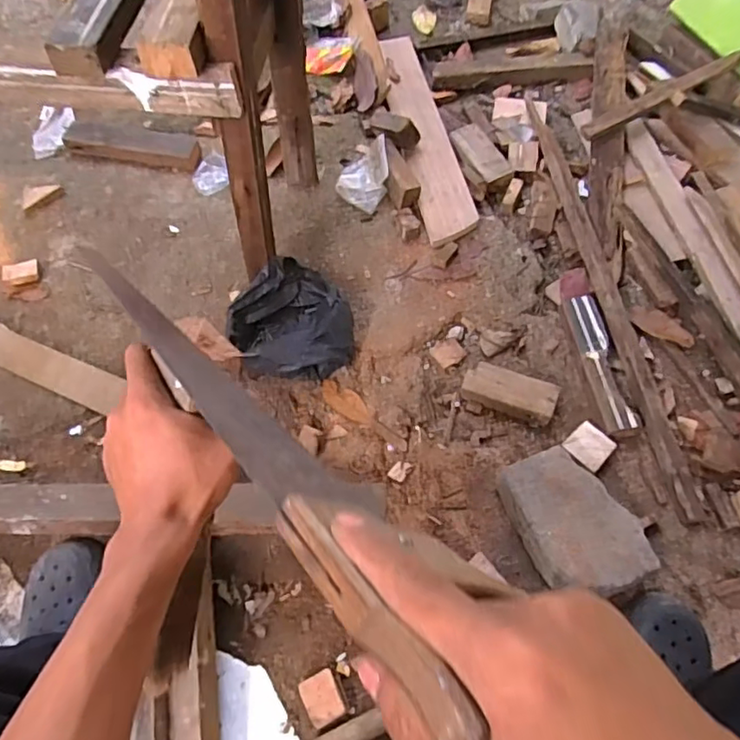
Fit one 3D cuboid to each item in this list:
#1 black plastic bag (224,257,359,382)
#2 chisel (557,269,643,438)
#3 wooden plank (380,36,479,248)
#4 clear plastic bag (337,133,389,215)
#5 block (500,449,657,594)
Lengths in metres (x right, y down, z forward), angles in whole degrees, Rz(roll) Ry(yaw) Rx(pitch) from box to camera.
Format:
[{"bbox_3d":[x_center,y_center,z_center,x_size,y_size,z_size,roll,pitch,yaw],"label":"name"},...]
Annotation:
[{"bbox_3d":[-0.126,-0.070,0.956,0.186,0.074,0.195,41,67,19],"label":"black plastic bag"},{"bbox_3d":[0.366,-0.041,0.960,0.060,0.028,0.309,-6,61,-5],"label":"chisel"},{"bbox_3d":[0.110,-0.496,1.230,0.100,0.032,0.600,-8,61,-6],"label":"wooden plank"},{"bbox_3d":[-0.015,-0.381,1.140,0.097,0.075,0.141,2,60,0],"label":"clear plastic bag"},{"bbox_3d":[0.273,0.204,0.797,0.131,0.062,0.195,-20,63,-12],"label":"block"}]

